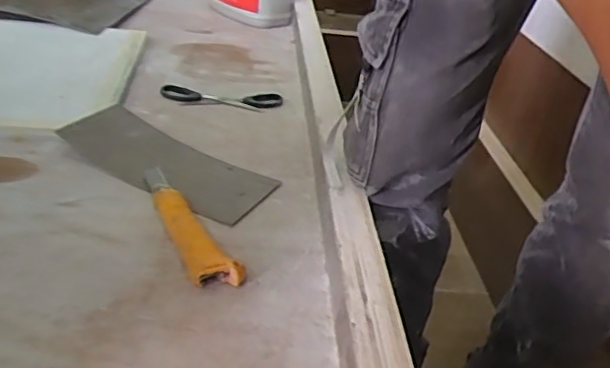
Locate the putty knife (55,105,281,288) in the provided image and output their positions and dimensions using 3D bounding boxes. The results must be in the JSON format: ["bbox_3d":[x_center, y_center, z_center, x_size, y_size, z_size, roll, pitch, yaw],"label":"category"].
[{"bbox_3d":[-0.125,-0.010,0.583,0.141,0.023,0.316,-20,40,-37],"label":"putty knife"}]

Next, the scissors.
[{"bbox_3d":[-0.112,-0.114,0.765,0.159,0.007,0.057,6,31,0],"label":"scissors"}]

